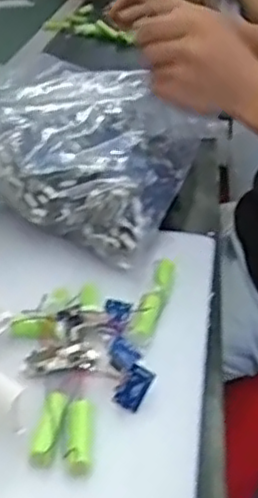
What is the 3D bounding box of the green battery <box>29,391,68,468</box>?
[{"bbox_3d":[-0.048,0.109,0.406,0.013,0.017,0.050,8,31,4],"label":"green battery"}]

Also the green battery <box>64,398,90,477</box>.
[{"bbox_3d":[-0.031,0.110,0.405,0.014,0.017,0.052,3,31,-6],"label":"green battery"}]

